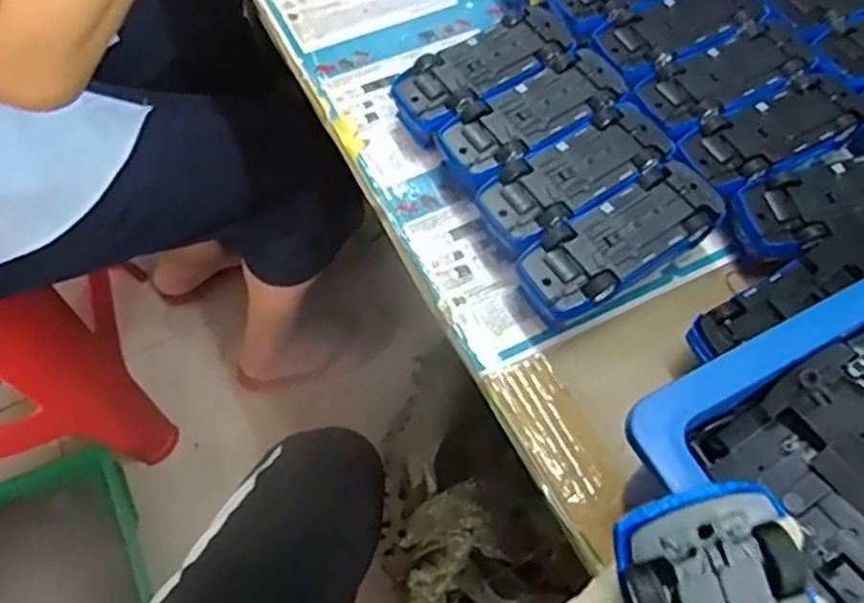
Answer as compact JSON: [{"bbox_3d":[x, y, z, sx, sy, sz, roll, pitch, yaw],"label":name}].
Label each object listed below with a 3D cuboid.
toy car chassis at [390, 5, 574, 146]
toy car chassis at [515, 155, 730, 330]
[{"bbox_3d":[0.035,-0.156,0.511,0.132,0.048,0.060,-33,69,-19],"label":"toy car chassis"},{"bbox_3d":[0.114,-0.032,0.446,0.130,0.051,0.052,-31,68,-18],"label":"toy car chassis"}]

